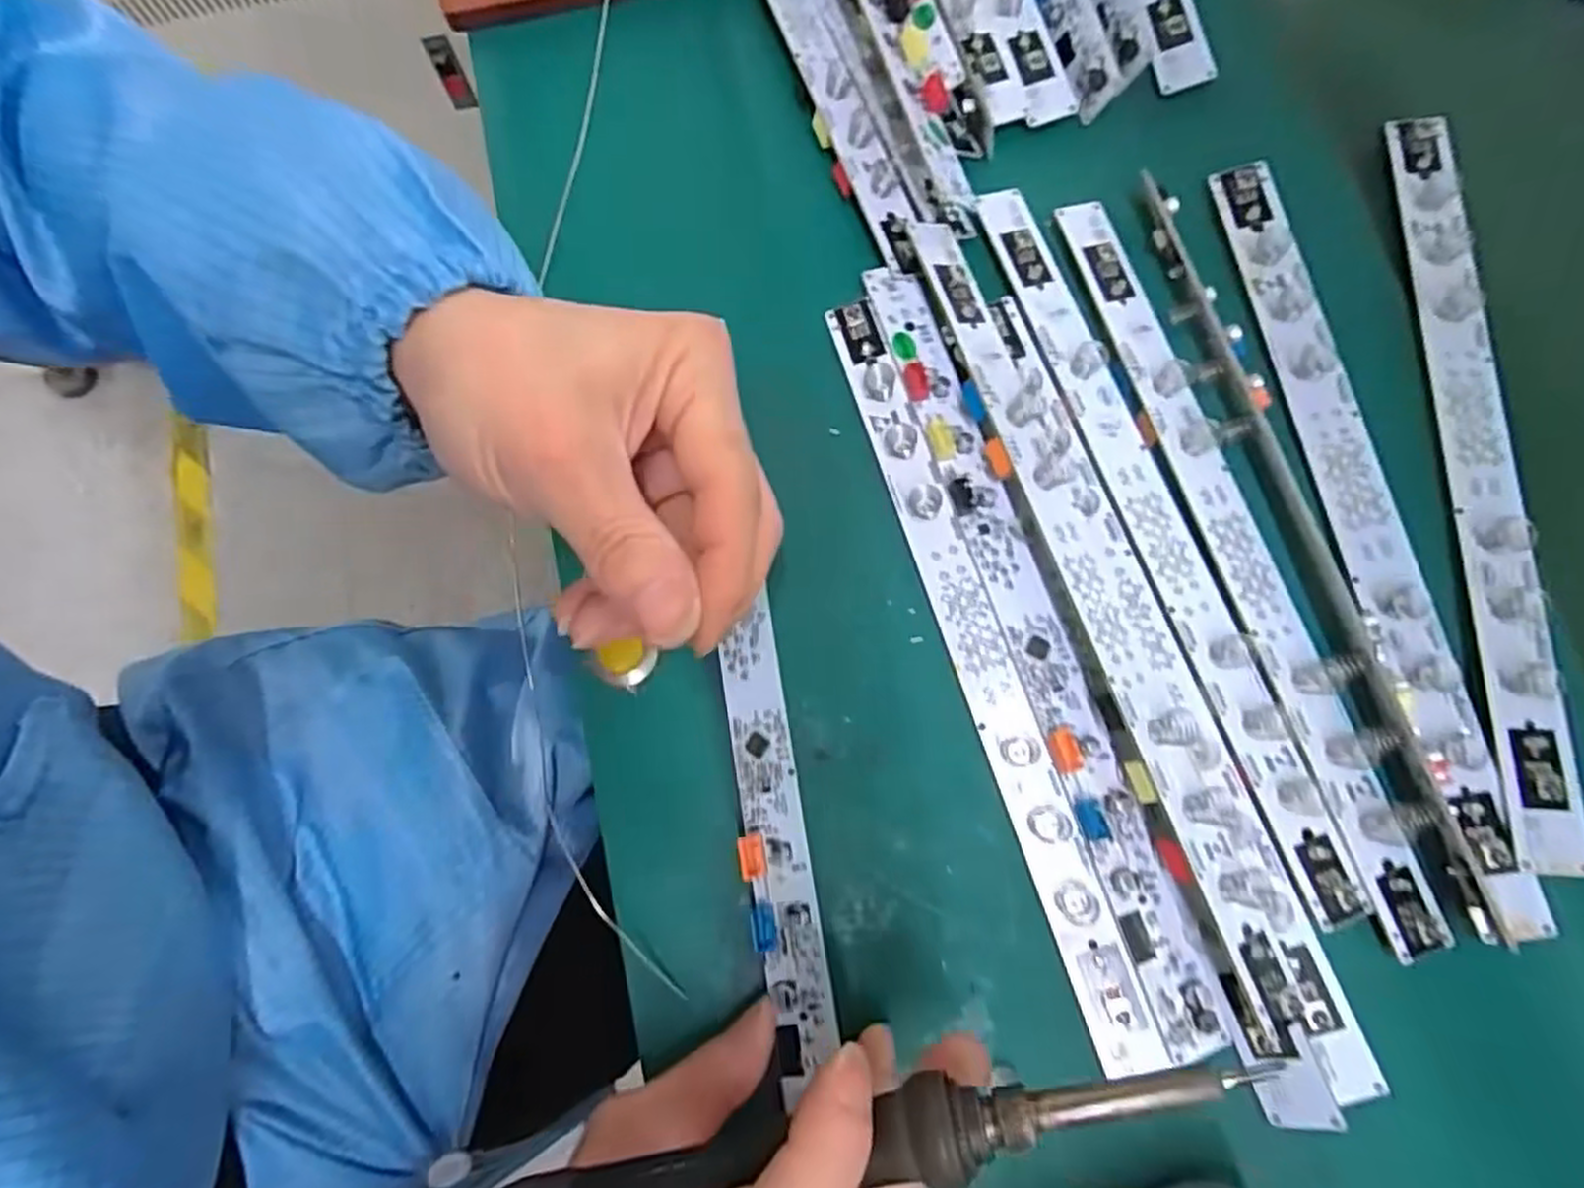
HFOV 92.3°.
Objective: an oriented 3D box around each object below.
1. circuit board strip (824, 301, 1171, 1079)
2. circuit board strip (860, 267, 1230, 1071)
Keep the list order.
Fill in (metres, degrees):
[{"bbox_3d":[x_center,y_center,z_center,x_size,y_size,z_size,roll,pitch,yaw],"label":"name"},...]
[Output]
[{"bbox_3d":[0.064,0.018,0.269,0.021,0.005,0.274,-22,76,14],"label":"circuit board strip"},{"bbox_3d":[0.081,0.008,0.267,0.021,0.008,0.285,-17,77,-3],"label":"circuit board strip"}]

